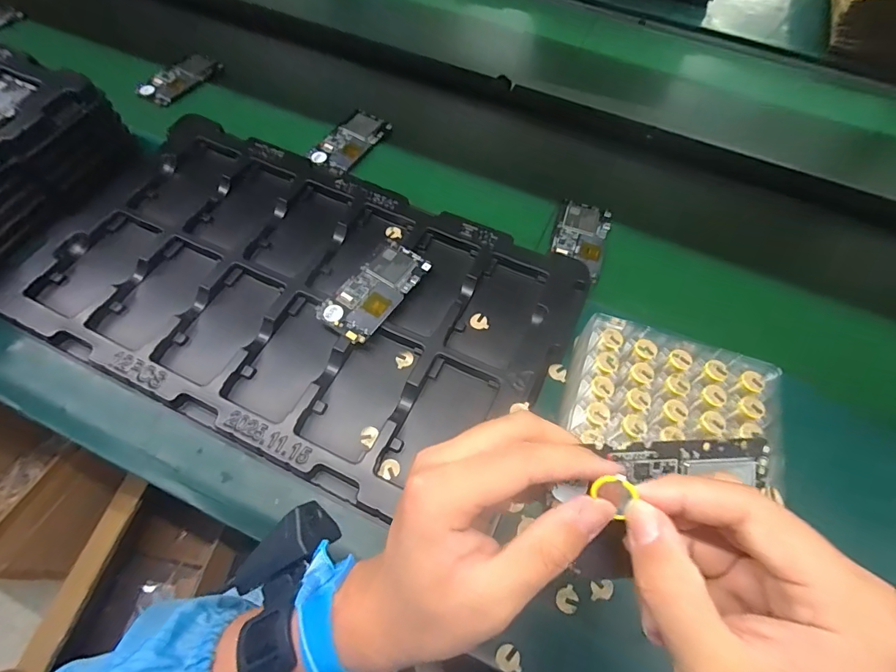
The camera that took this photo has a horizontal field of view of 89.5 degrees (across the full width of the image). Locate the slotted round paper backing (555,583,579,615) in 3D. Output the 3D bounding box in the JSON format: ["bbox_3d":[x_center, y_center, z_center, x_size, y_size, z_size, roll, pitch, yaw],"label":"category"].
[{"bbox_3d":[0.098,0.218,0.373,0.017,0.005,0.018,-22,64,-14],"label":"slotted round paper backing"}]

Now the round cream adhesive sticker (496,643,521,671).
[{"bbox_3d":[0.047,0.251,0.351,0.018,0.004,0.019,1,60,-2],"label":"round cream adhesive sticker"}]

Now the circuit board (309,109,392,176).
[{"bbox_3d":[-0.138,-0.272,0.634,0.073,0.009,0.127,28,63,13],"label":"circuit board"}]

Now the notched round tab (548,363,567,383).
[{"bbox_3d":[0.112,0.036,0.460,0.019,0.004,0.017,23,62,10],"label":"notched round tab"}]

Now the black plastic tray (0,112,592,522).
[{"bbox_3d":[-0.157,-0.052,0.496,0.541,0.032,0.333,24,62,11],"label":"black plastic tray"}]

